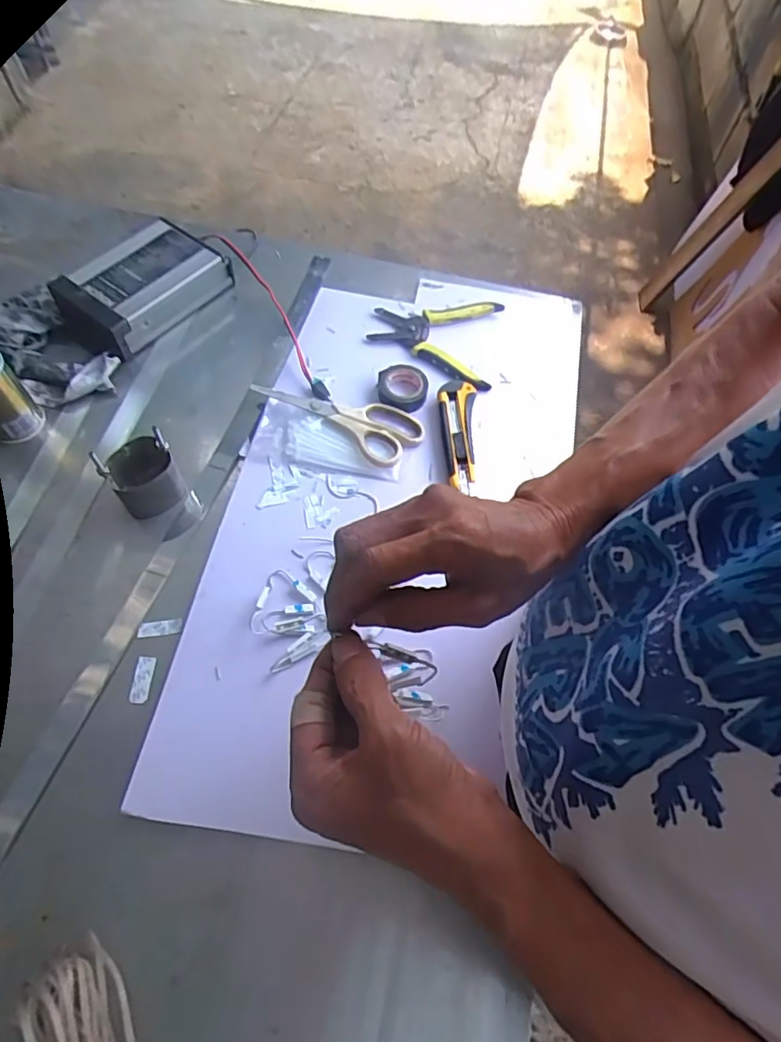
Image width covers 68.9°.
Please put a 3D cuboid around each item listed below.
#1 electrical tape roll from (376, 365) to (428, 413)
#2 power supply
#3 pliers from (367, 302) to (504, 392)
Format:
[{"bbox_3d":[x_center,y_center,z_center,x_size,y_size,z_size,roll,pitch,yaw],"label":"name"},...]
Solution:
[{"bbox_3d":[0.013,-0.154,0.644,0.053,0.020,0.059,-3,59,-5],"label":"electrical tape roll"},{"bbox_3d":[-0.308,-0.287,0.695,0.124,0.043,0.189,33,63,16],"label":"power supply"},{"bbox_3d":[0.052,-0.225,0.690,0.151,0.012,0.141,12,59,4],"label":"pliers"}]

